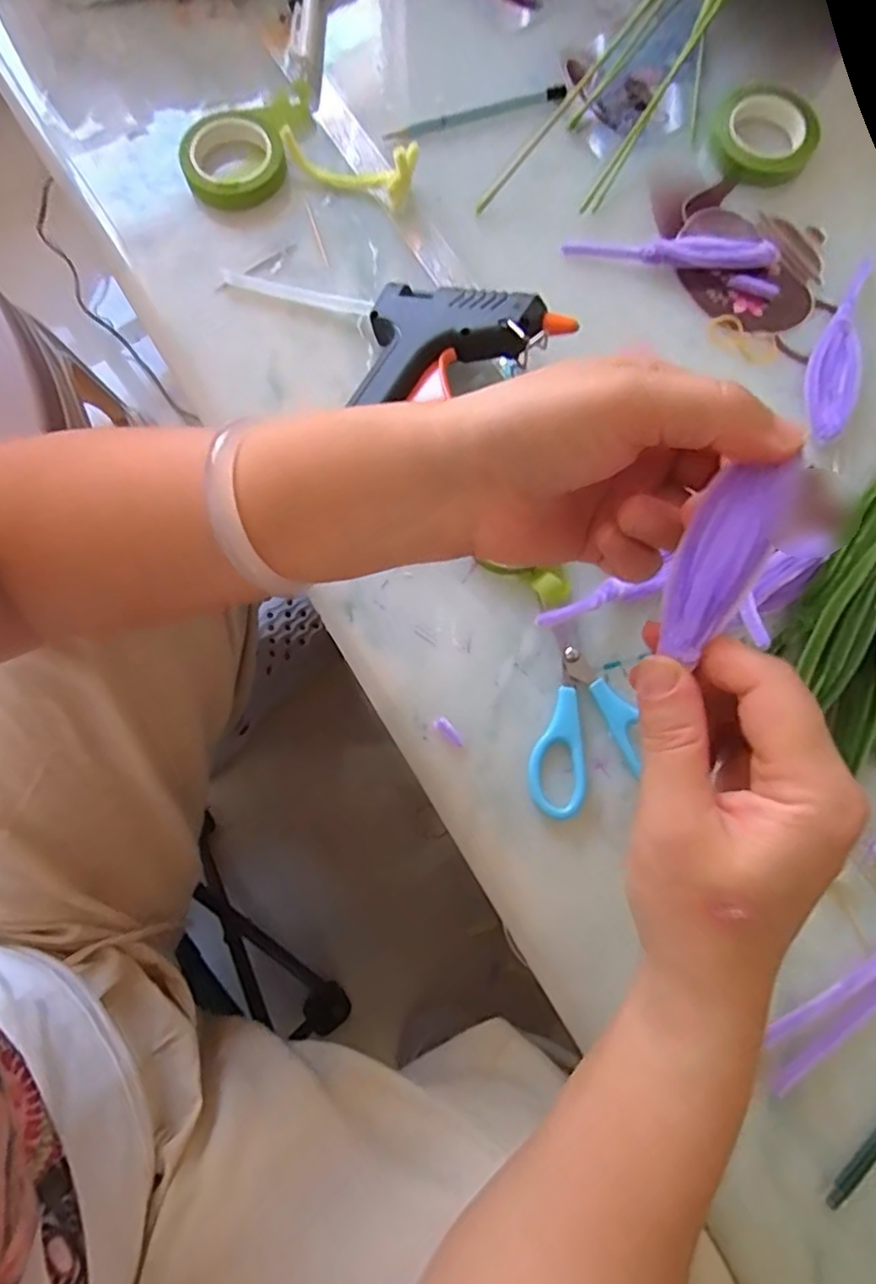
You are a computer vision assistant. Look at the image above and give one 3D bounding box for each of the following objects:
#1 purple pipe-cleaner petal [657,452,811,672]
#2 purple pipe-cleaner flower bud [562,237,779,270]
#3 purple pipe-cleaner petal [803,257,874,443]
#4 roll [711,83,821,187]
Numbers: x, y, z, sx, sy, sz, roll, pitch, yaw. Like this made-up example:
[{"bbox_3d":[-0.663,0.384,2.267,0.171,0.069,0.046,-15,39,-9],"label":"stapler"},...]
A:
[{"bbox_3d":[0.089,-0.027,0.197,0.024,0.006,0.067,26,102,4],"label":"purple pipe-cleaner petal"},{"bbox_3d":[0.144,-0.240,0.385,0.128,0.013,0.014,2,77,-1],"label":"purple pipe-cleaner flower bud"},{"bbox_3d":[0.237,-0.173,0.374,0.025,0.013,0.121,17,77,2],"label":"purple pipe-cleaner petal"},{"bbox_3d":[0.214,-0.335,0.410,0.064,0.015,0.065,0,77,-2],"label":"roll"}]

